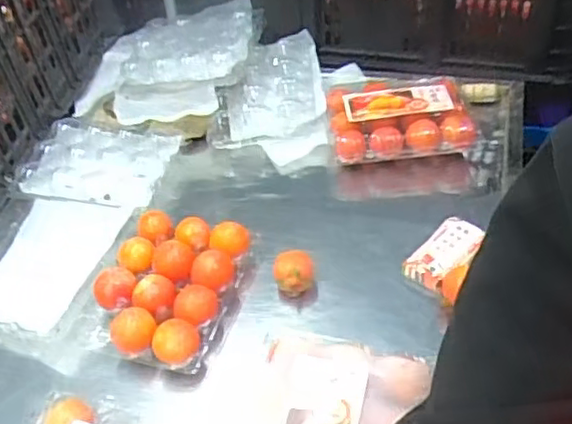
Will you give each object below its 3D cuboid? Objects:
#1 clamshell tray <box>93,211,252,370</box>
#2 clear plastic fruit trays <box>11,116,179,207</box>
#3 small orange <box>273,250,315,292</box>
[{"bbox_3d":[-0.125,0.076,0.714,0.143,0.062,0.191,11,45,17],"label":"clamshell tray"},{"bbox_3d":[-0.247,-0.062,0.885,0.187,0.056,0.132,2,43,9],"label":"clear plastic fruit trays"},{"bbox_3d":[0.009,0.064,0.718,0.045,0.037,0.047,-4,43,2],"label":"small orange"}]

